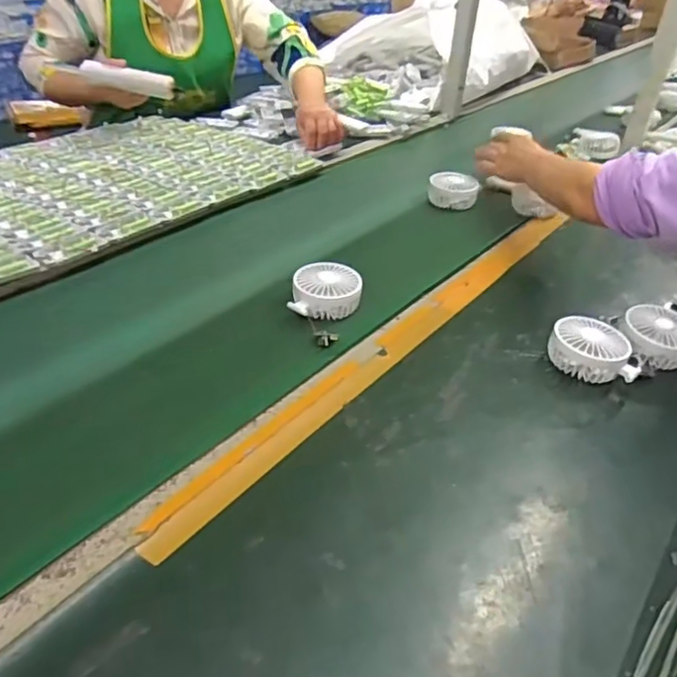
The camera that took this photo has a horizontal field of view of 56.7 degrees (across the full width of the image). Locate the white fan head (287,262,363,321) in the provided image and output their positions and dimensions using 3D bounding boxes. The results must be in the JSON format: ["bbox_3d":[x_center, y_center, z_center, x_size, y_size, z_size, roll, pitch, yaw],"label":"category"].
[{"bbox_3d":[-0.015,-0.060,0.812,0.087,0.038,0.081,7,37,2],"label":"white fan head"}]

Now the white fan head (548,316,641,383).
[{"bbox_3d":[0.296,0.016,0.731,0.098,0.047,0.078,14,38,12],"label":"white fan head"}]

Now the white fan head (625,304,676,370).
[{"bbox_3d":[0.389,0.002,0.768,0.087,0.049,0.080,21,40,20],"label":"white fan head"}]

